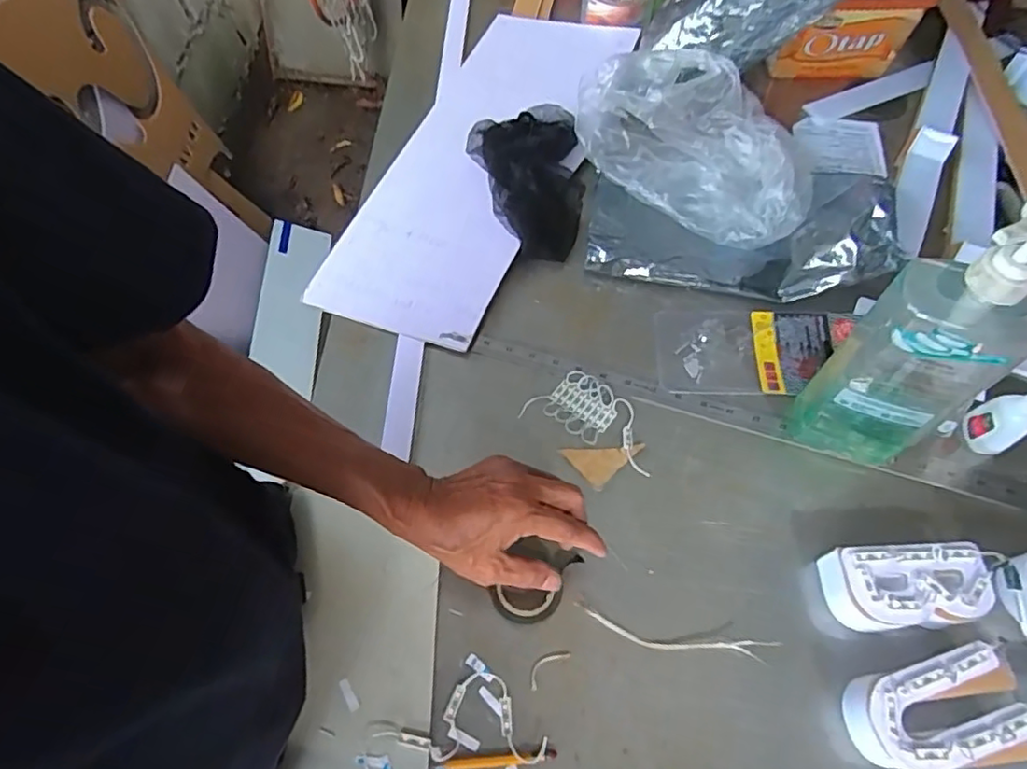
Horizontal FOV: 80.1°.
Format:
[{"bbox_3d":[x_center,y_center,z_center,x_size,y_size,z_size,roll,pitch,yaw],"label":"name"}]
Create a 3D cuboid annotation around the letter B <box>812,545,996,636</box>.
[{"bbox_3d":[0.316,0.165,0.495,0.117,0.051,0.060,-1,61,0],"label":"letter B"}]

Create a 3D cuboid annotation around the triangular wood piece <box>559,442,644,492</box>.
[{"bbox_3d":[0.085,0.077,0.575,0.075,0.004,0.038,-5,72,3],"label":"triangular wood piece"}]

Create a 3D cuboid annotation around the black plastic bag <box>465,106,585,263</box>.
[{"bbox_3d":[0.015,-0.249,0.728,0.131,0.051,0.213,-4,61,-1],"label":"black plastic bag"}]

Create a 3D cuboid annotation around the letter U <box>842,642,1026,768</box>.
[{"bbox_3d":[0.311,0.244,0.453,0.116,0.051,0.076,-9,61,-4],"label":"letter U"}]

